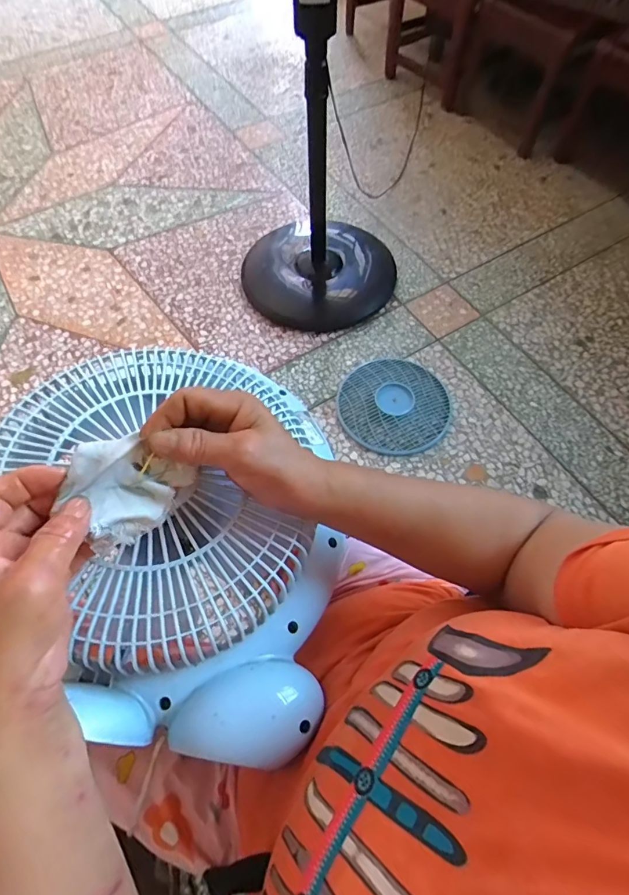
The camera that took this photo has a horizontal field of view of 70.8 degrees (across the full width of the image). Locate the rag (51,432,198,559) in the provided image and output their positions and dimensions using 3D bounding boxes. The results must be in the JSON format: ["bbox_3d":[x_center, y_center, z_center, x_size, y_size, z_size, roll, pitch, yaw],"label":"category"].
[{"bbox_3d":[-0.122,0.023,0.288,0.073,0.044,0.054,-35,68,-16],"label":"rag"}]

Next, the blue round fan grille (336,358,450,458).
[{"bbox_3d":[0.183,-0.104,1.018,0.247,0.019,0.251,0,64,0],"label":"blue round fan grille"}]

